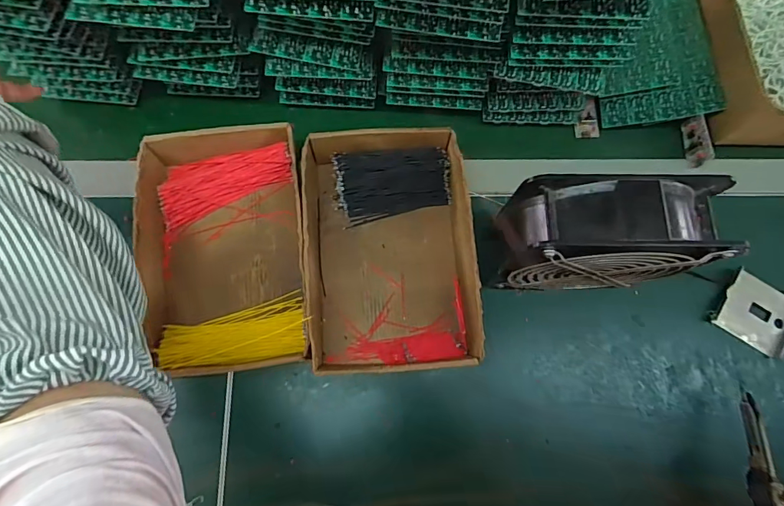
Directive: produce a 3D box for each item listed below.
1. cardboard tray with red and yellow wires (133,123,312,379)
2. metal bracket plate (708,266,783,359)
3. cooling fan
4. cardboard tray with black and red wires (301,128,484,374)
[{"bbox_3d":[-0.156,-0.006,0.394,0.148,0.042,0.224,-7,76,-3],"label":"cardboard tray with red and yellow wires"},{"bbox_3d":[0.361,0.061,0.412,0.076,0.012,0.064,32,78,7],"label":"metal bracket plate"},{"bbox_3d":[0.166,-0.008,0.351,0.150,0.148,0.064,-1,76,-1],"label":"cooling fan"},{"bbox_3d":[-0.003,-0.007,0.399,0.154,0.042,0.236,-4,76,-2],"label":"cardboard tray with black and red wires"}]

